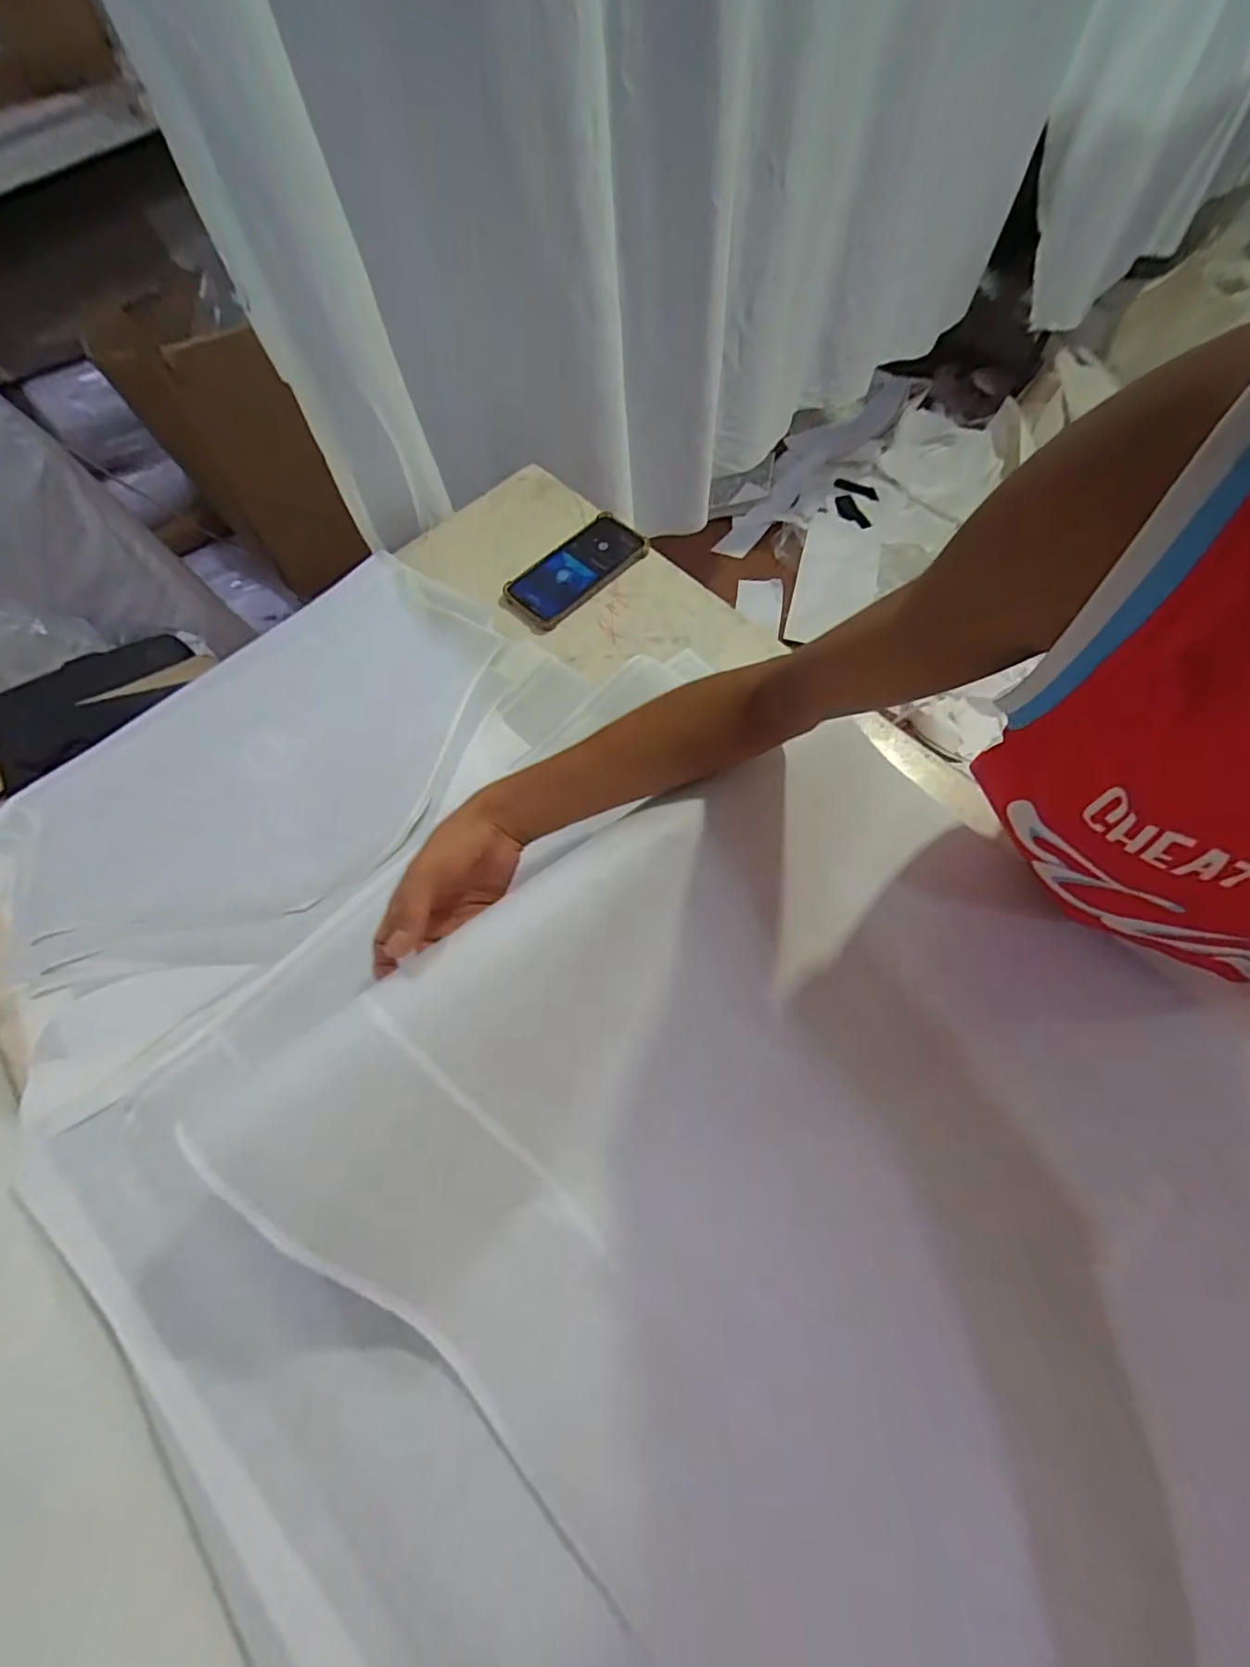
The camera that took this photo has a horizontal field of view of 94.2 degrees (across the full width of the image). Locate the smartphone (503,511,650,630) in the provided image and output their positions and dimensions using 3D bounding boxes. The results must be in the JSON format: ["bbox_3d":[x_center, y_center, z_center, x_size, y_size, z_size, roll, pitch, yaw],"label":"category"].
[{"bbox_3d":[-0.055,-0.300,0.659,0.158,0.012,0.079,-41,78,-9],"label":"smartphone"}]

